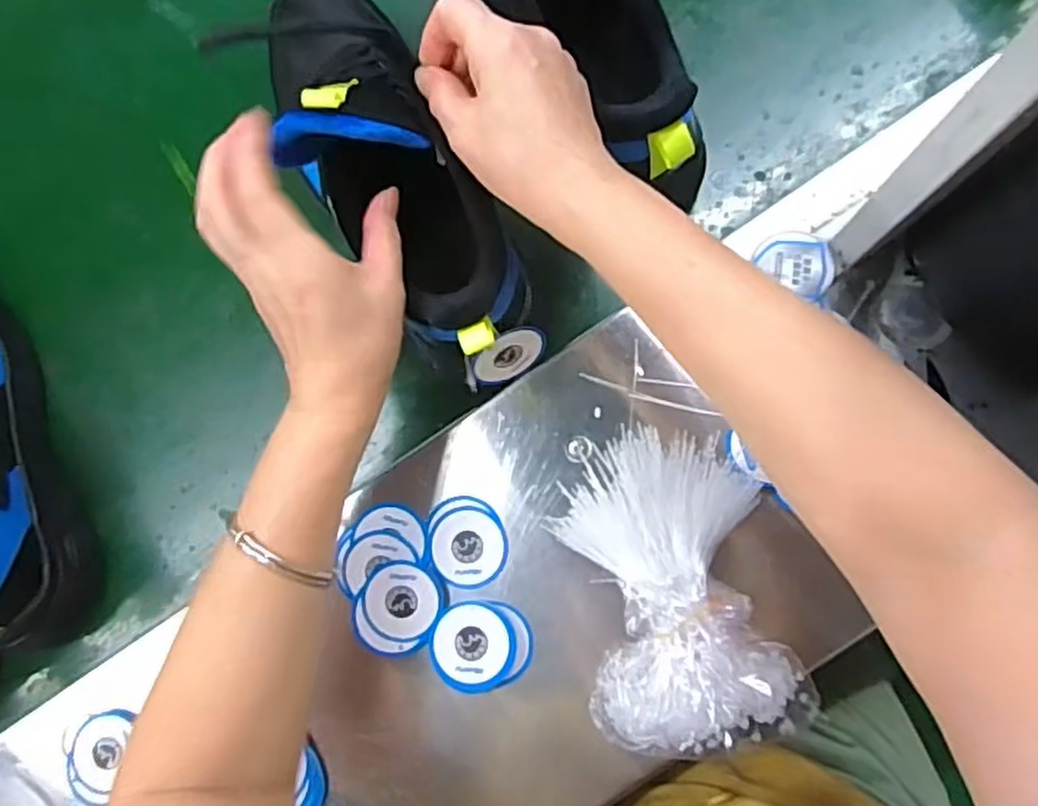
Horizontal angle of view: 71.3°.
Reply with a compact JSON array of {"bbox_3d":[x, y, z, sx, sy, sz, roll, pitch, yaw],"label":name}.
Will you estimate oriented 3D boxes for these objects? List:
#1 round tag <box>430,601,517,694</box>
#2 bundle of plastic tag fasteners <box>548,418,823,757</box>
[{"bbox_3d":[-0.027,0.144,0.428,0.049,0.010,0.050,0,92,8],"label":"round tag"},{"bbox_3d":[0.088,0.105,0.418,0.112,0.033,0.174,-17,71,15],"label":"bundle of plastic tag fasteners"}]

